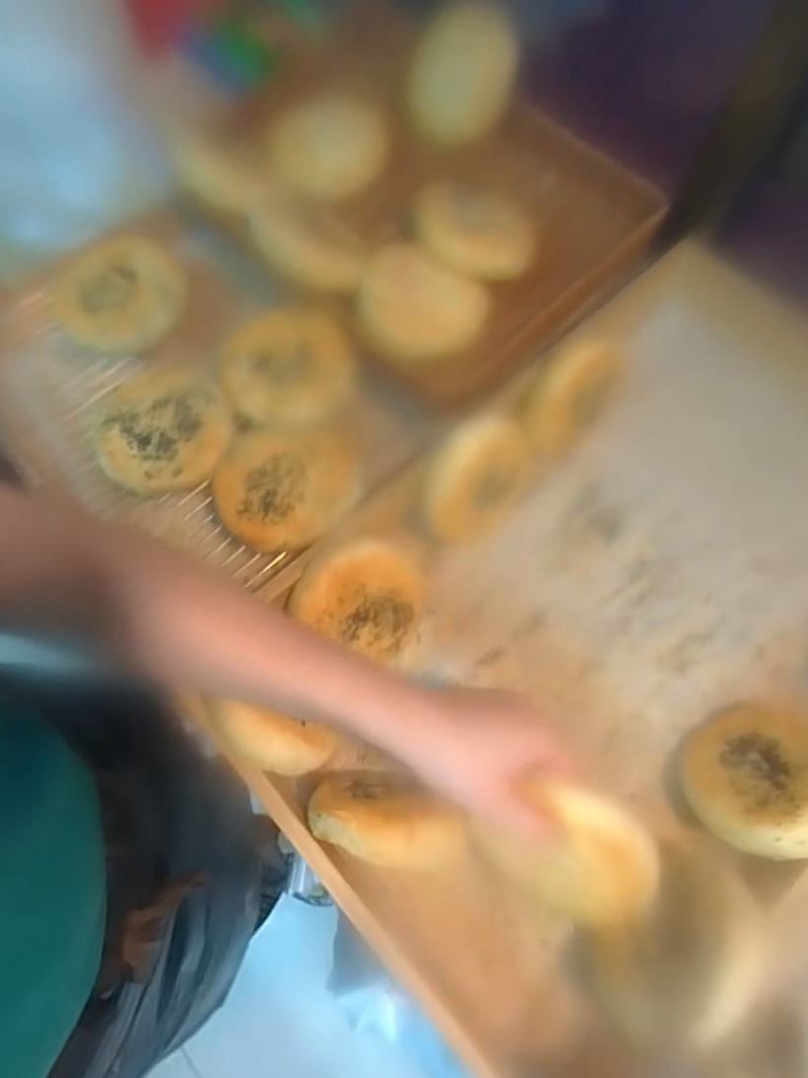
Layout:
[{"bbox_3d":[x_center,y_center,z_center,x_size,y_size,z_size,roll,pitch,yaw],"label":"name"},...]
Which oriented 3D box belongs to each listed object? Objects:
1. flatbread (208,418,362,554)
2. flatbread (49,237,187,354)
[{"bbox_3d":[-0.096,-0.048,0.506,0.115,0.033,0.102,-3,70,0],"label":"flatbread"},{"bbox_3d":[-0.268,-0.228,0.583,0.119,0.026,0.102,-42,89,-3],"label":"flatbread"}]

